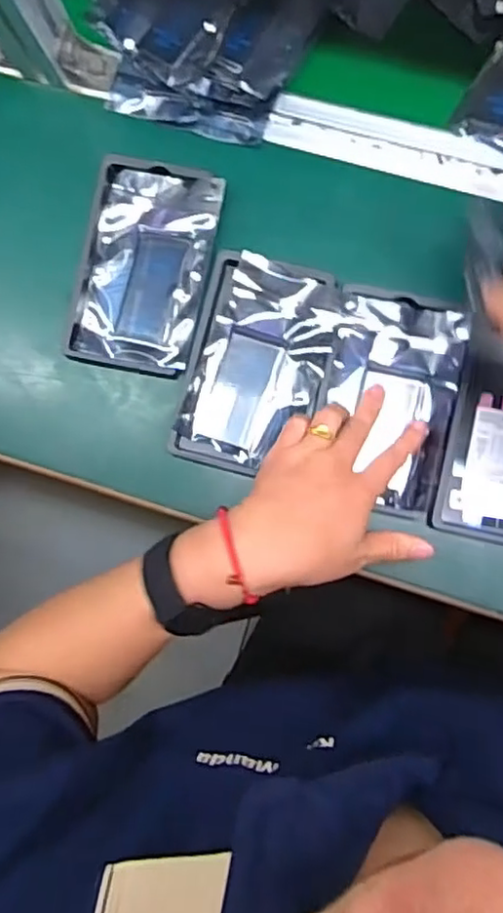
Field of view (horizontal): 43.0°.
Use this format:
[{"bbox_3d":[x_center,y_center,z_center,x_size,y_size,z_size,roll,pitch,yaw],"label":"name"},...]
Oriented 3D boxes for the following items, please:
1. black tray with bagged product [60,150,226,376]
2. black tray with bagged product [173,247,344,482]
[{"bbox_3d":[-0.082,-0.148,0.493,0.100,0.013,0.159,12,86,6],"label":"black tray with bagged product"},{"bbox_3d":[0.005,-0.067,0.479,0.101,0.019,0.155,14,86,6],"label":"black tray with bagged product"}]

